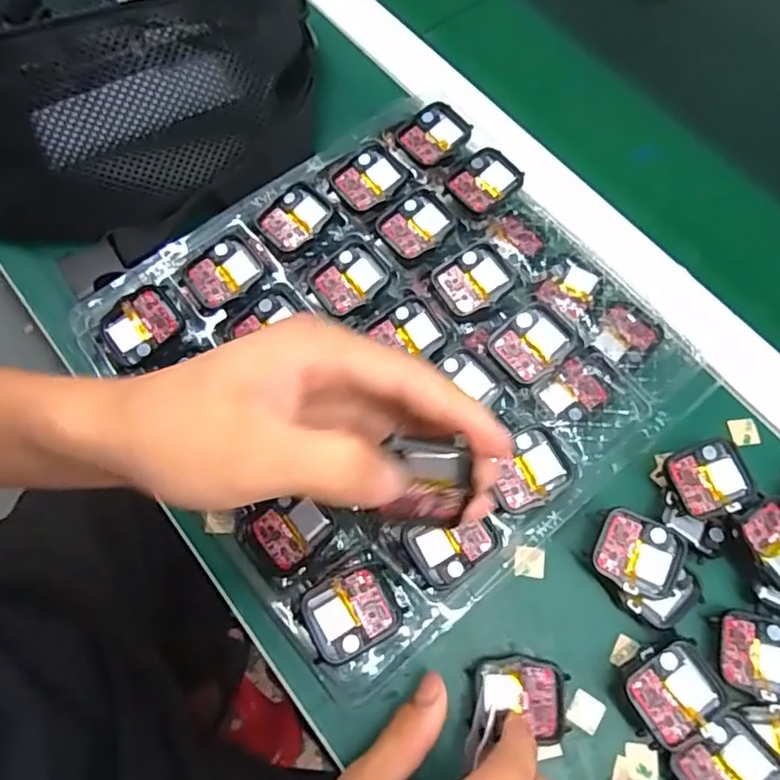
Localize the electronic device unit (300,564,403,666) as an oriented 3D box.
[{"bbox_3d":[-0.018,0.107,0.294,0.042,0.007,0.037,-26,71,-11],"label":"electronic device unit"}]

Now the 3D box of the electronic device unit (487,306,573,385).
[{"bbox_3d":[0.080,-0.026,0.348,0.039,0.015,0.035,-35,73,-14],"label":"electronic device unit"}]

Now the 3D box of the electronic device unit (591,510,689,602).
[{"bbox_3d":[0.128,0.085,0.315,0.045,0.009,0.038,23,70,8],"label":"electronic device unit"}]

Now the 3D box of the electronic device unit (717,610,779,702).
[{"bbox_3d":[0.186,0.132,0.304,0.041,0.007,0.039,7,68,1],"label":"electronic device unit"}]

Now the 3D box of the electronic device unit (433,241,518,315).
[{"bbox_3d":[0.049,-0.066,0.361,0.039,0.008,0.035,-33,73,-13],"label":"electronic device unit"}]

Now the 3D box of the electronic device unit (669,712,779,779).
[{"bbox_3d":[0.155,0.172,0.278,0.042,0.015,0.035,-29,72,-12],"label":"electronic device unit"}]

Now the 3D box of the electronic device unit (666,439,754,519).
[{"bbox_3d":[0.173,0.048,0.330,0.042,0.007,0.037,-17,70,-8],"label":"electronic device unit"}]

